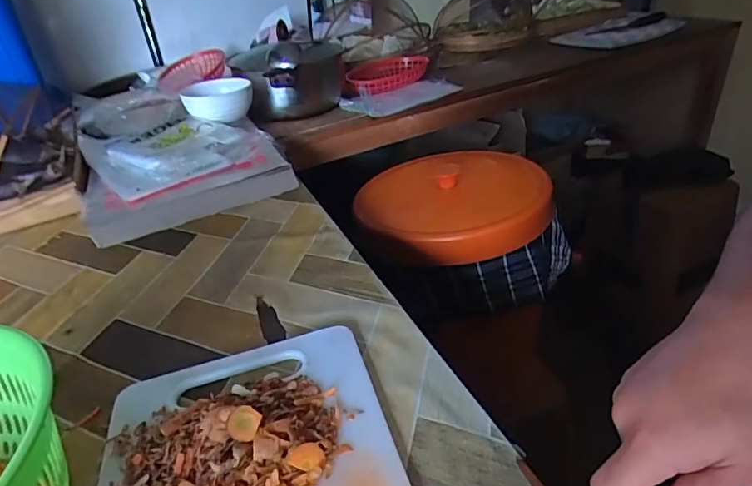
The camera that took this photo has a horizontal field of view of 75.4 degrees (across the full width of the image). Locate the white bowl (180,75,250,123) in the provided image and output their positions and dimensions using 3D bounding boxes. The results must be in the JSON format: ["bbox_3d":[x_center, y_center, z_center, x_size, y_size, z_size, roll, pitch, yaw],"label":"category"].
[{"bbox_3d":[-0.286,-0.256,0.894,0.120,0.067,0.120,-16,33,-14],"label":"white bowl"}]

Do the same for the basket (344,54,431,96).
[{"bbox_3d":[0.021,-0.367,1.082,0.117,0.050,0.251,19,40,35],"label":"basket"}]

